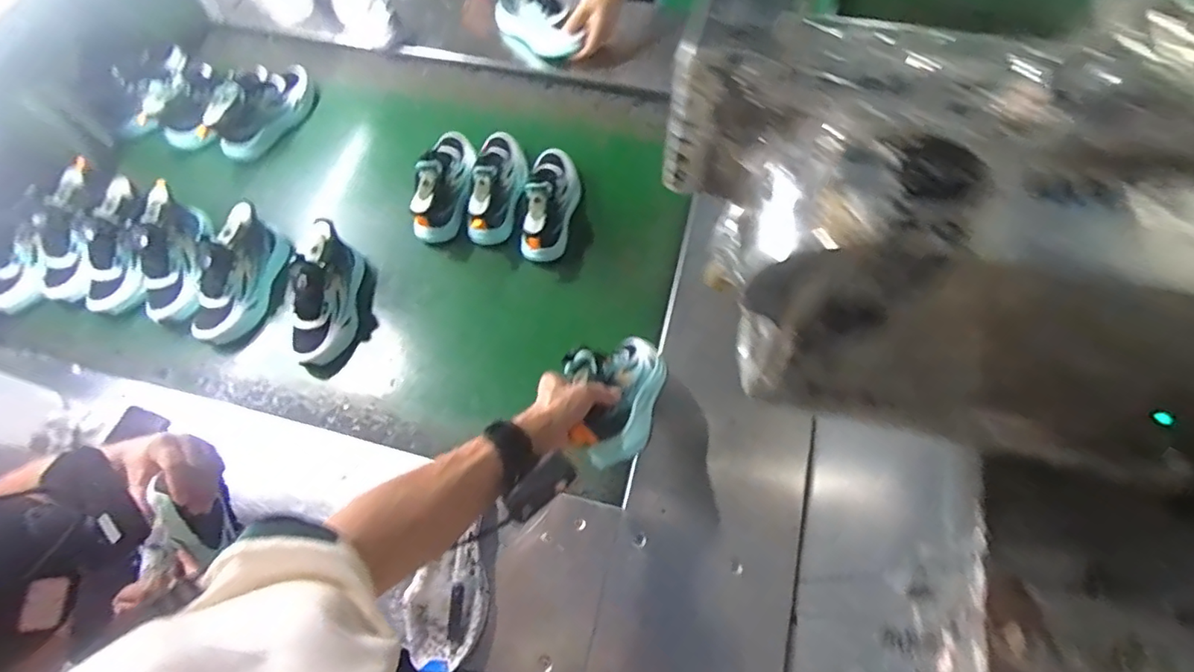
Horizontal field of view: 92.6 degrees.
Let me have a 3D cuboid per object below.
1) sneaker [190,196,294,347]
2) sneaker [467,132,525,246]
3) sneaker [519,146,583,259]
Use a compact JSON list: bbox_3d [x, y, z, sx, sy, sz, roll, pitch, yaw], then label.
[{"bbox_3d":[-0.580,-0.097,0.918,0.087,0.084,0.219,16,85,9],"label":"sneaker"},{"bbox_3d":[-0.174,-0.271,0.986,0.079,0.101,0.226,4,67,4],"label":"sneaker"},{"bbox_3d":[-0.080,-0.240,0.964,0.085,0.095,0.233,10,68,7],"label":"sneaker"}]

